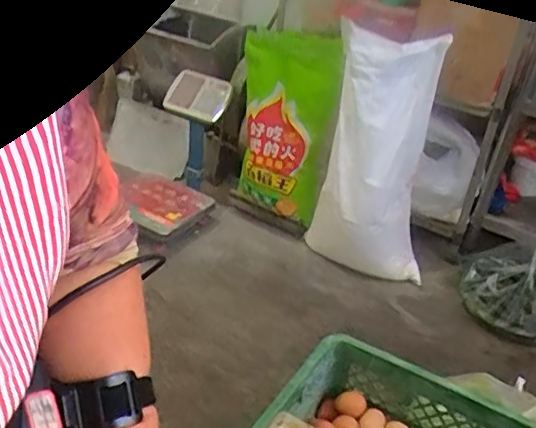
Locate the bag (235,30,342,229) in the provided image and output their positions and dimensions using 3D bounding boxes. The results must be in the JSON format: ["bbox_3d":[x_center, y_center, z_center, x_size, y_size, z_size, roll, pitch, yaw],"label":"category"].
[{"bbox_3d":[0.042,-0.260,1.889,0.349,0.635,0.100,24,42,19],"label":"bag"}]

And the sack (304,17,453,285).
[{"bbox_3d":[0.309,-0.155,1.797,0.250,0.735,0.291,-12,35,-28],"label":"sack"}]

